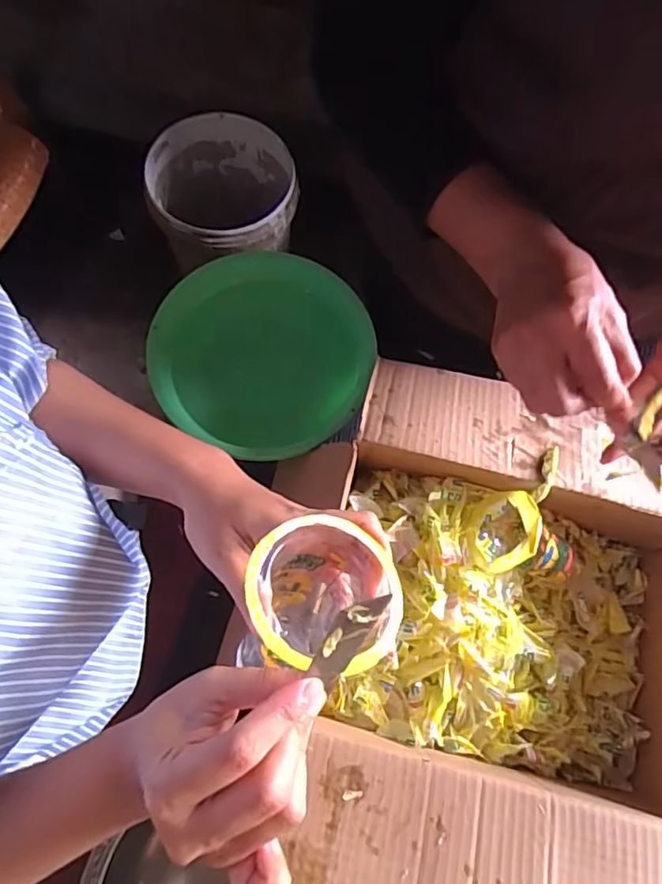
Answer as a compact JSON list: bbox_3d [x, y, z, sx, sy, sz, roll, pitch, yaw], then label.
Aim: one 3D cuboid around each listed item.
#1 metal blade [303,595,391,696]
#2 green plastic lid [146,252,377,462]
[{"bbox_3d":[0.004,0.080,0.218,0.017,0.074,0.004,5,45,-22],"label":"metal blade"},{"bbox_3d":[-0.072,-0.094,0.600,0.215,0.014,0.217,0,91,-3],"label":"green plastic lid"}]

